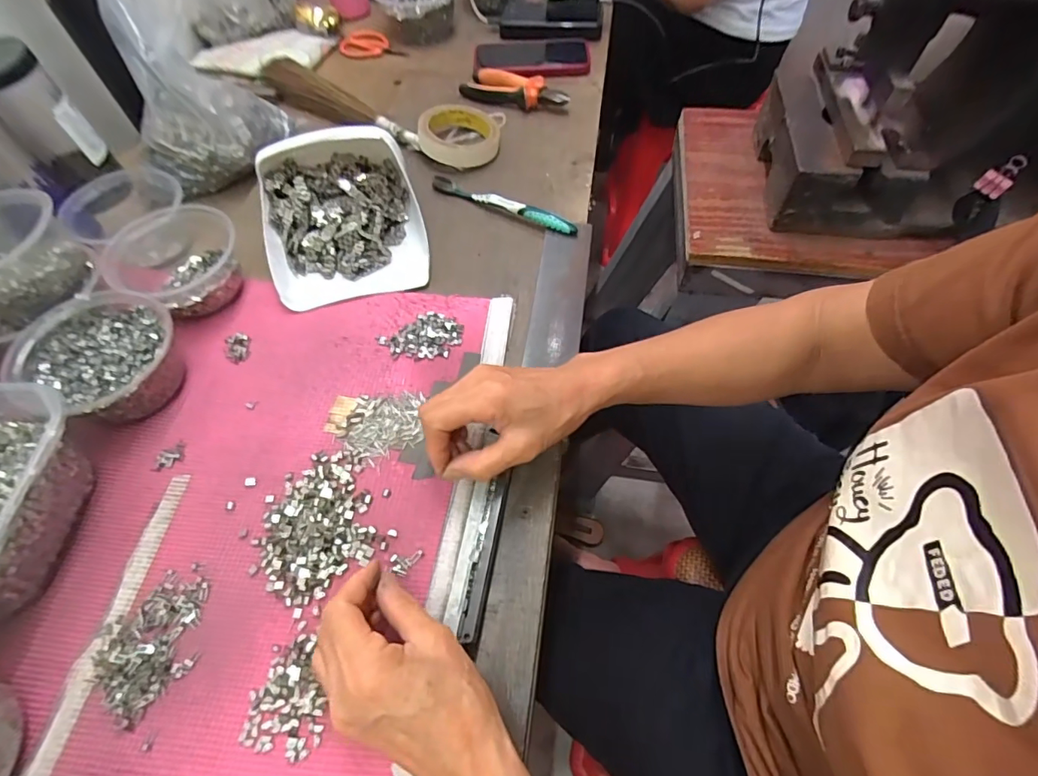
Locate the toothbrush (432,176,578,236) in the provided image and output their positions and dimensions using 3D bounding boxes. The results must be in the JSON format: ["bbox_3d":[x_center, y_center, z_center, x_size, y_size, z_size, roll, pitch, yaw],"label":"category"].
[{"bbox_3d":[-0.019,-0.207,0.551,0.182,0.023,0.015,24,63,17],"label":"toothbrush"}]

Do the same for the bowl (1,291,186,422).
[{"bbox_3d":[-0.346,-0.024,0.420,0.115,0.057,0.104,18,61,12],"label":"bowl"}]

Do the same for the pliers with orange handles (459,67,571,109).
[{"bbox_3d":[-0.005,-0.403,0.664,0.143,0.022,0.050,21,61,15],"label":"pliers with orange handles"}]

